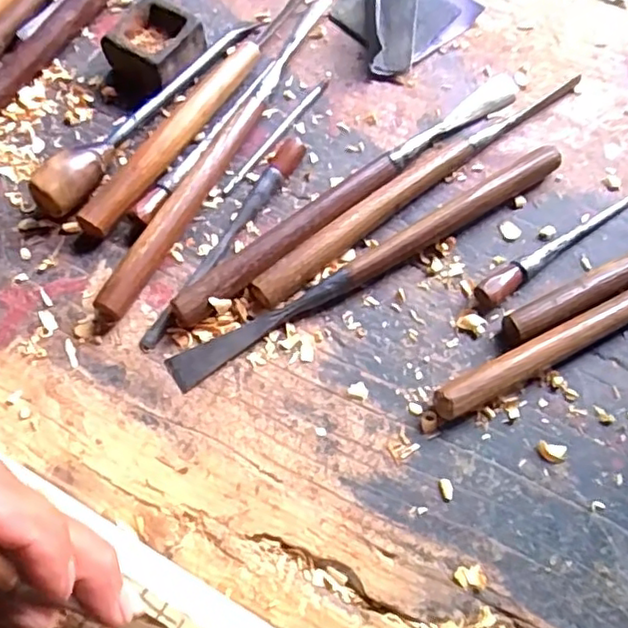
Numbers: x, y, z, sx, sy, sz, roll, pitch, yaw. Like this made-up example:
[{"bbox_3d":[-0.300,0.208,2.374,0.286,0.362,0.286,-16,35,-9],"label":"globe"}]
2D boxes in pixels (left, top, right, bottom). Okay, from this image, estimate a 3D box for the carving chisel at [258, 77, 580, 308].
[{"bbox_3d":[0.064,-0.082,0.381,0.250,0.017,0.020,-37,73,-15],"label":"carving chisel"}]

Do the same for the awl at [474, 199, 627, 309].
[{"bbox_3d":[0.153,-0.048,0.370,0.152,0.012,0.013,-33,72,-14],"label":"awl"}]

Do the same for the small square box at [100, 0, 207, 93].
[{"bbox_3d":[-0.101,-0.171,0.409,0.050,0.028,0.049,29,69,10],"label":"small square box"}]

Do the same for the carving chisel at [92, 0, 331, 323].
[{"bbox_3d":[-0.053,-0.107,0.384,0.019,0.020,0.259,25,69,9],"label":"carving chisel"}]

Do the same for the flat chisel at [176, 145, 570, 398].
[{"bbox_3d":[0.036,-0.030,0.359,0.254,0.015,0.019,-29,71,-13],"label":"flat chisel"}]

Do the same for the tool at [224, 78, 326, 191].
[{"bbox_3d":[-0.022,-0.112,0.400,0.006,0.004,0.105,35,71,12],"label":"tool"}]

